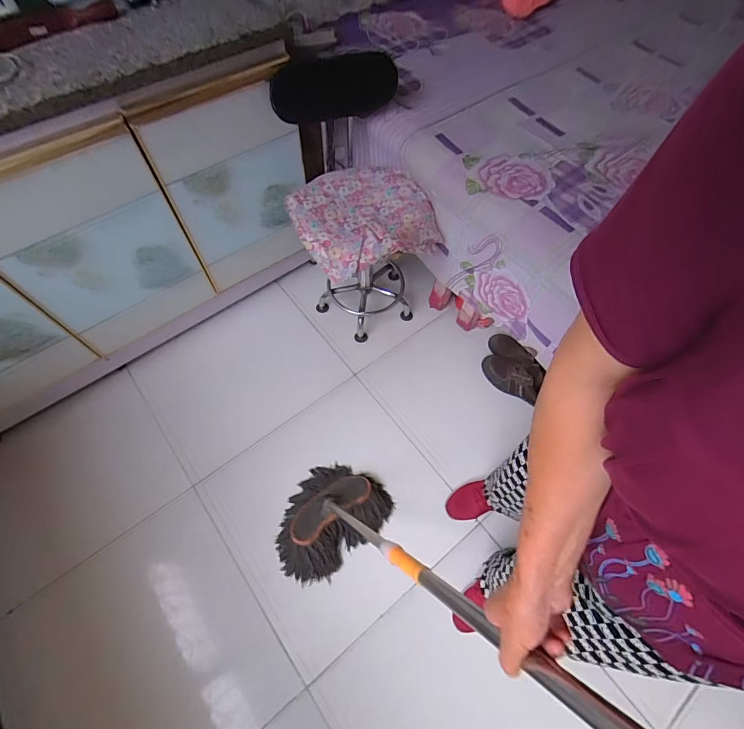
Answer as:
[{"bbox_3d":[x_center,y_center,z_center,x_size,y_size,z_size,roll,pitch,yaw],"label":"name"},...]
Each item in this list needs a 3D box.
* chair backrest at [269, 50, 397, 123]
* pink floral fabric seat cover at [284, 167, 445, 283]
[{"bbox_3d":[-0.083,-0.672,0.951,0.330,0.147,0.072,-20,65,-12],"label":"chair backrest"},{"bbox_3d":[-0.021,-0.414,1.090,0.378,0.088,0.340,-27,66,-15],"label":"pink floral fabric seat cover"}]

